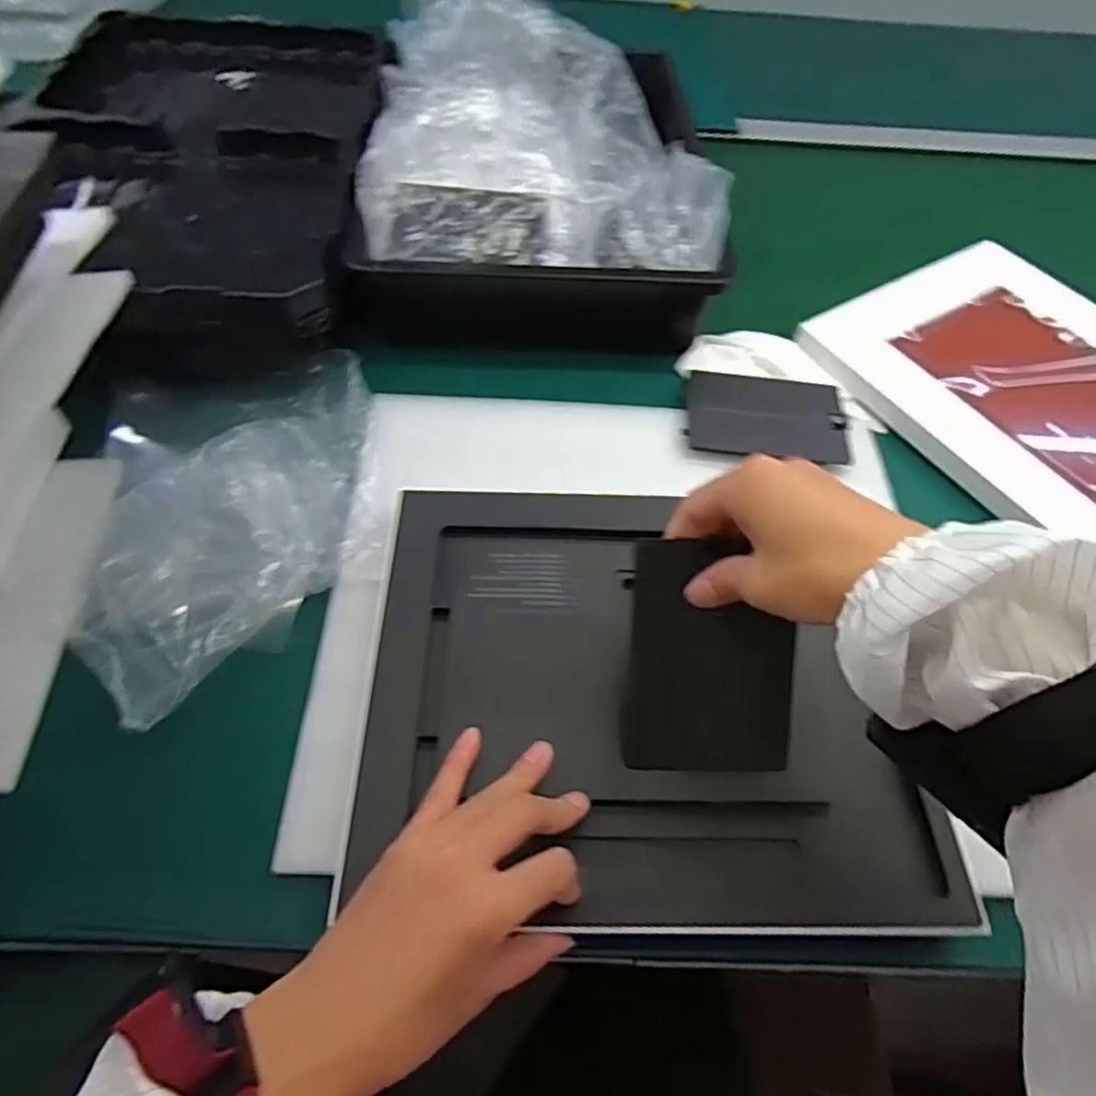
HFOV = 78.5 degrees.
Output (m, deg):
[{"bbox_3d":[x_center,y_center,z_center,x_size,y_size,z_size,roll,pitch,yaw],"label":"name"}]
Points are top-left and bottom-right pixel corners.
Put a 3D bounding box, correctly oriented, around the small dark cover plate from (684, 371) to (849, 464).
[{"bbox_3d":[0.162,-0.100,0.499,0.114,0.005,0.091,10,56,3],"label":"small dark cover plate"}]

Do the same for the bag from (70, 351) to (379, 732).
[{"bbox_3d":[-0.200,-0.033,0.427,0.171,0.034,0.270,-7,57,-9],"label":"bag"}]

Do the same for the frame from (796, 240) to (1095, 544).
[{"bbox_3d":[0.378,-0.121,0.517,0.226,0.027,0.294,-25,61,-20],"label":"frame"}]

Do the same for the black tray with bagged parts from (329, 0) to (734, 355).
[{"bbox_3d":[-0.008,-0.346,0.584,0.307,0.138,0.392,5,56,0],"label":"black tray with bagged parts"}]

